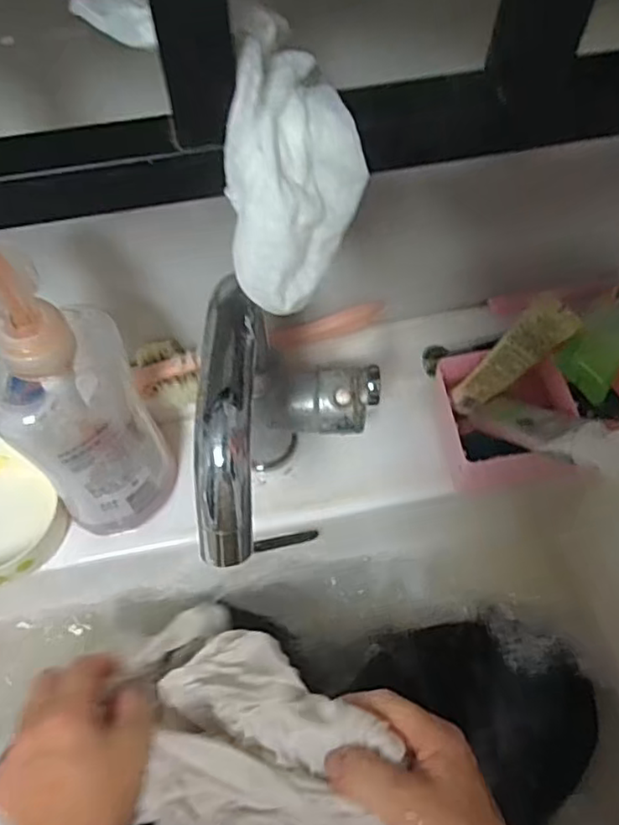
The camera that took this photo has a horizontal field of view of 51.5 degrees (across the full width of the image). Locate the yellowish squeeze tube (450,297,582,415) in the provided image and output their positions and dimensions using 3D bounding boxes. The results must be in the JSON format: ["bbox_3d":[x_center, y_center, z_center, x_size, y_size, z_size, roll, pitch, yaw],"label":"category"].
[{"bbox_3d":[0.137,-0.037,0.439,0.096,0.026,0.024,-46,63,23],"label":"yellowish squeeze tube"}]

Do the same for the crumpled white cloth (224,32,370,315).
[{"bbox_3d":[-0.008,-0.071,0.200,0.041,0.074,0.030,-15,29,-22],"label":"crumpled white cloth"}]

